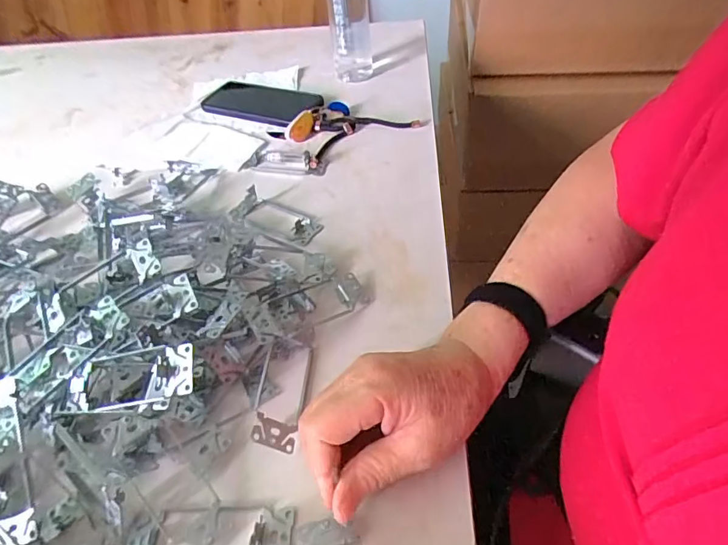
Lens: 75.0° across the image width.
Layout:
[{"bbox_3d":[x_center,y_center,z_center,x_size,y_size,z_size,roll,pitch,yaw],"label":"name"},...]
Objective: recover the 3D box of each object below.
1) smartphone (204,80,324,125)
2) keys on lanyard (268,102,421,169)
[{"bbox_3d":[-0.147,-0.242,0.673,0.160,0.015,0.090,17,51,19],"label":"smartphone"},{"bbox_3d":[-0.026,-0.194,0.613,0.159,0.025,0.115,-26,51,-18],"label":"keys on lanyard"}]

